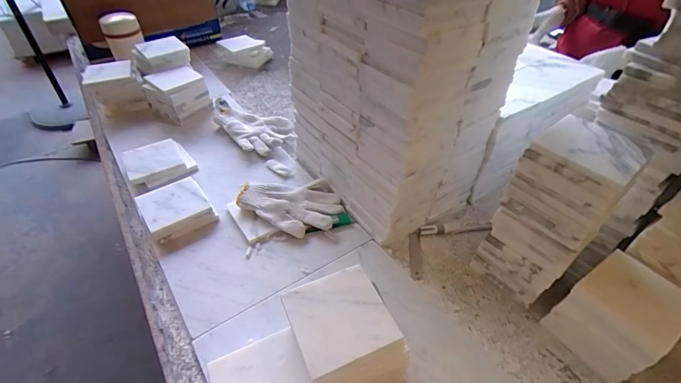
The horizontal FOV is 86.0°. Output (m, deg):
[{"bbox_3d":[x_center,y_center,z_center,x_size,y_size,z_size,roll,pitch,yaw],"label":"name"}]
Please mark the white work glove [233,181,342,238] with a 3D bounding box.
[{"bbox_3d":[-0.091,0.025,0.640,0.174,0.030,0.109,7,45,5],"label":"white work glove"}]

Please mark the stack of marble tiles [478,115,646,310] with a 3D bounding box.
[{"bbox_3d":[0.284,0.029,0.487,0.111,0.219,0.105,-28,52,-27],"label":"stack of marble tiles"}]

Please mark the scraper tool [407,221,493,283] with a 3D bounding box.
[{"bbox_3d":[0.166,0.081,0.616,0.177,0.019,0.074,-26,51,-26],"label":"scraper tool"}]

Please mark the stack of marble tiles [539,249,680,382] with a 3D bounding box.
[{"bbox_3d":[0.349,0.156,0.460,0.101,0.106,0.104,-23,50,-23],"label":"stack of marble tiles"}]

